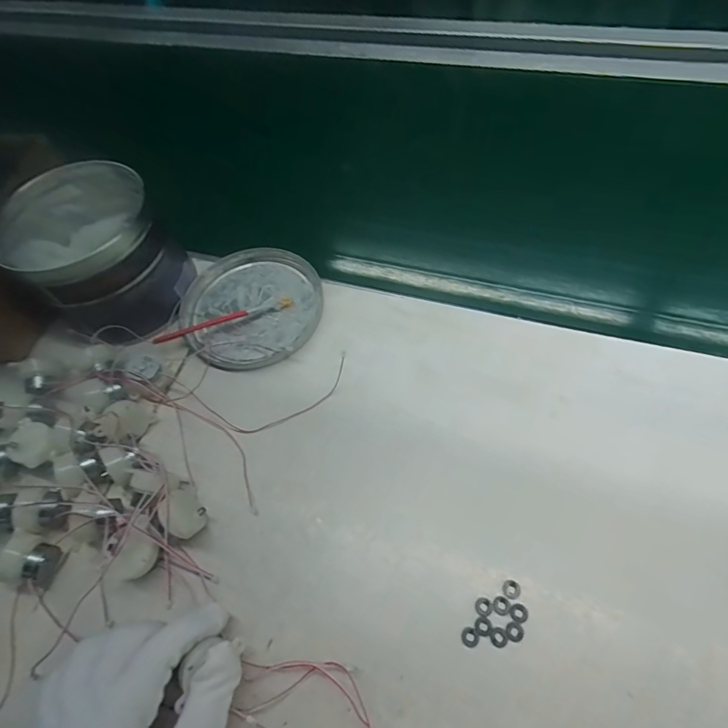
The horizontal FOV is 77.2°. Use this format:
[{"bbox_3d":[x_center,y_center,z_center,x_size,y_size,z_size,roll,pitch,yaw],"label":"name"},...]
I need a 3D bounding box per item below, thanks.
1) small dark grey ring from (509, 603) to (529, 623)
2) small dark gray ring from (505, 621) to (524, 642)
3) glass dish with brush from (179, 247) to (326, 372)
[{"bbox_3d":[0.095,0.153,0.280,0.010,0.004,0.011,-3,59,5],"label":"small dark grey ring"},{"bbox_3d":[0.091,0.162,0.275,0.011,0.004,0.010,-3,59,5],"label":"small dark gray ring"},{"bbox_3d":[-0.103,-0.055,0.430,0.129,0.021,0.130,-3,59,5],"label":"glass dish with brush"}]

